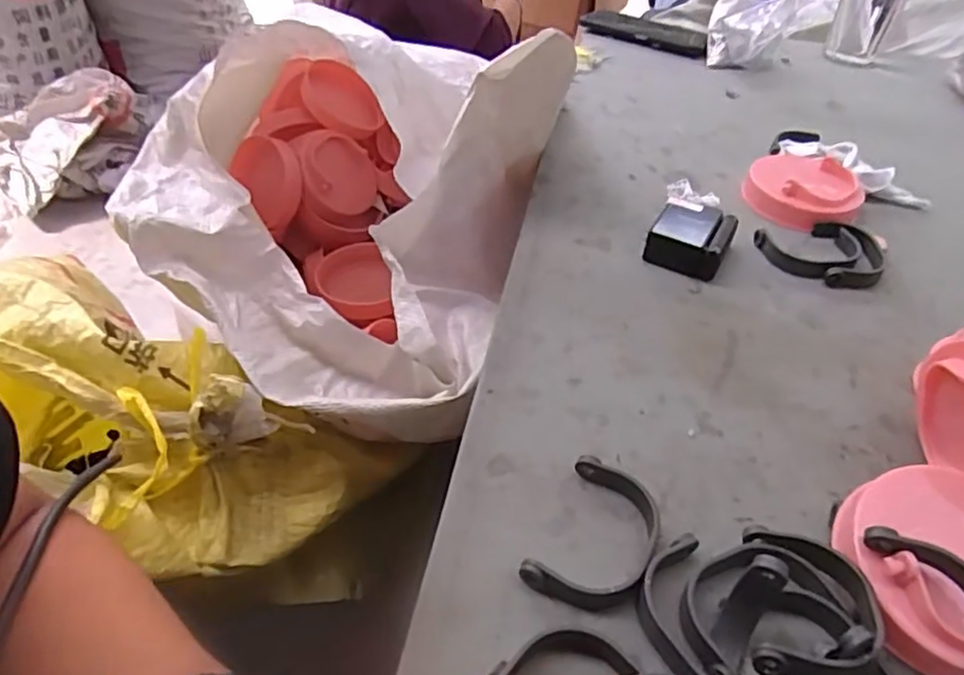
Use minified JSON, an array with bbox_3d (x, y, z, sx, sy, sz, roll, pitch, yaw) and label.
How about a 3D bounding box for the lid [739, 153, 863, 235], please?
[{"bbox_3d":[0.274,-0.126,0.566,0.091,0.025,0.092,2,43,-2],"label":"lid"}]

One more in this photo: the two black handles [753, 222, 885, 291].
[{"bbox_3d":[0.266,-0.071,0.520,0.092,0.015,0.074,22,46,18],"label":"two black handles"}]

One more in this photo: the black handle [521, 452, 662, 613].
[{"bbox_3d":[0.057,0.096,0.320,0.051,0.017,0.075,23,46,19],"label":"black handle"}]

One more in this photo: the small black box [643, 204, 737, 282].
[{"bbox_3d":[0.160,-0.077,0.508,0.056,0.028,0.059,22,46,19],"label":"small black box"}]

